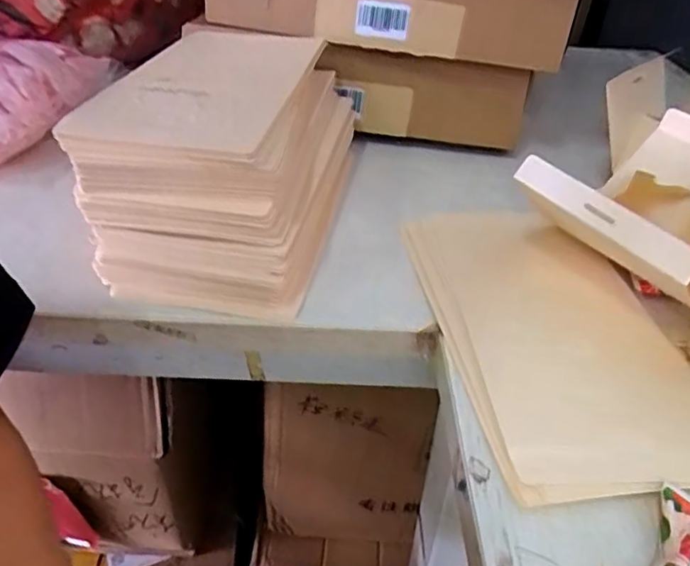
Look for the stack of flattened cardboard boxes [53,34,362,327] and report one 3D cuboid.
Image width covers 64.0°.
[{"bbox_3d":[-0.086,-0.112,0.443,0.171,0.096,0.291,7,38,4],"label":"stack of flattened cardboard boxes"}]

